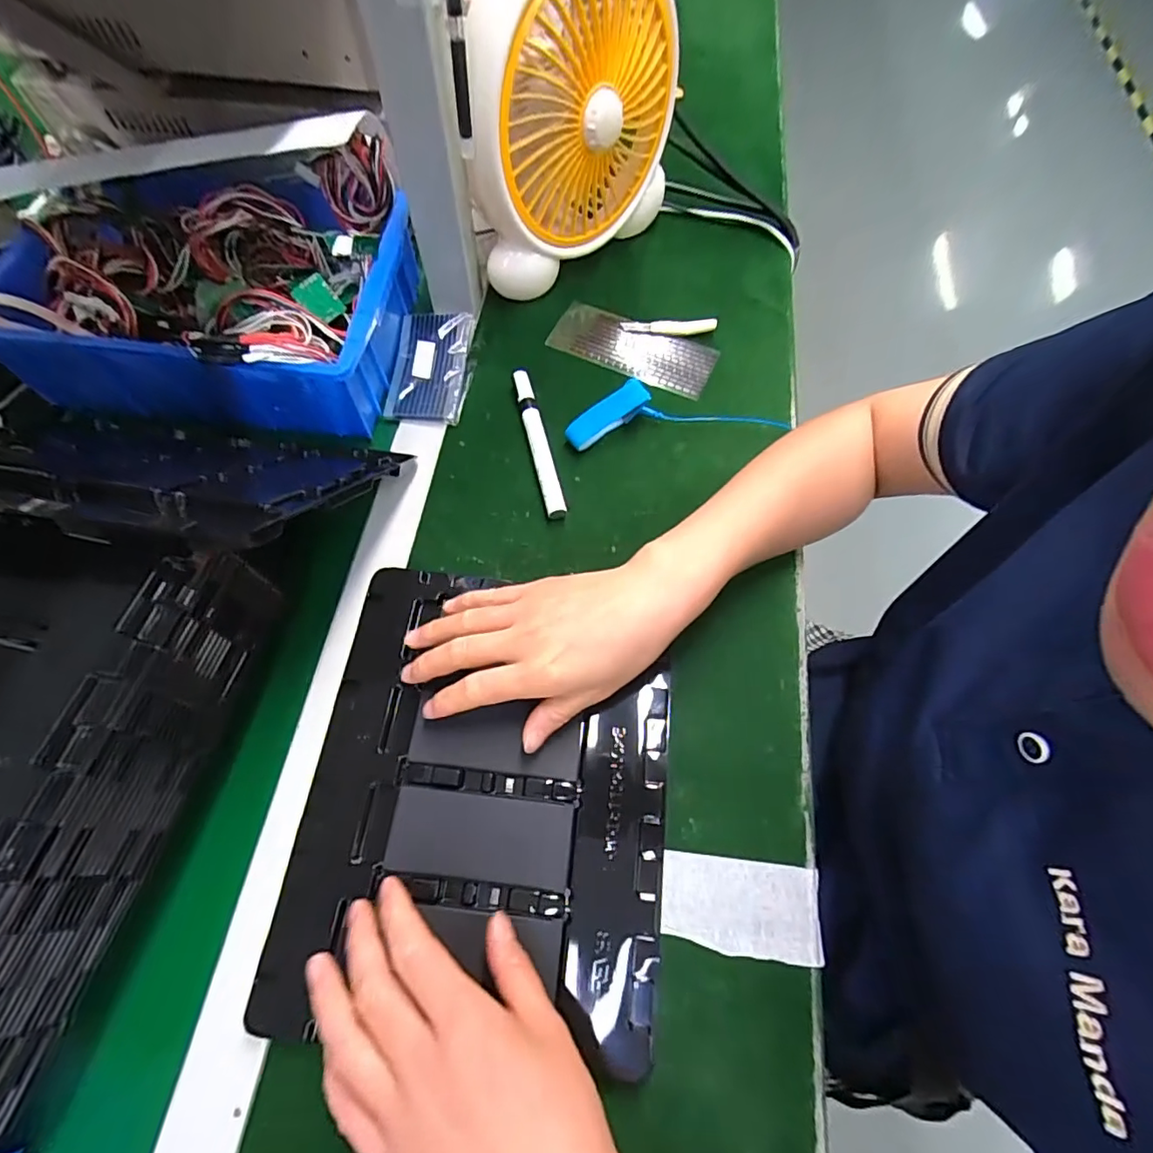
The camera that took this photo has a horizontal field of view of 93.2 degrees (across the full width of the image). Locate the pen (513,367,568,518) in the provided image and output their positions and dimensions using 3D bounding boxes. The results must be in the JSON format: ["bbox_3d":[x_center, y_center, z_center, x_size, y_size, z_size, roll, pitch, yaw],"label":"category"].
[{"bbox_3d":[-0.032,-0.114,0.450,0.015,0.016,0.142,-12,67,-8],"label":"pen"}]

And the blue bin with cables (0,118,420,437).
[{"bbox_3d":[-0.289,-0.236,0.439,0.287,0.112,0.203,9,66,1],"label":"blue bin with cables"}]

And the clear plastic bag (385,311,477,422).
[{"bbox_3d":[-0.128,-0.184,0.475,0.064,0.021,0.107,5,66,-1],"label":"clear plastic bag"}]

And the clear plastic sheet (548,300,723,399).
[{"bbox_3d":[0.052,-0.214,0.511,0.152,0.009,0.067,25,67,8],"label":"clear plastic sheet"}]

